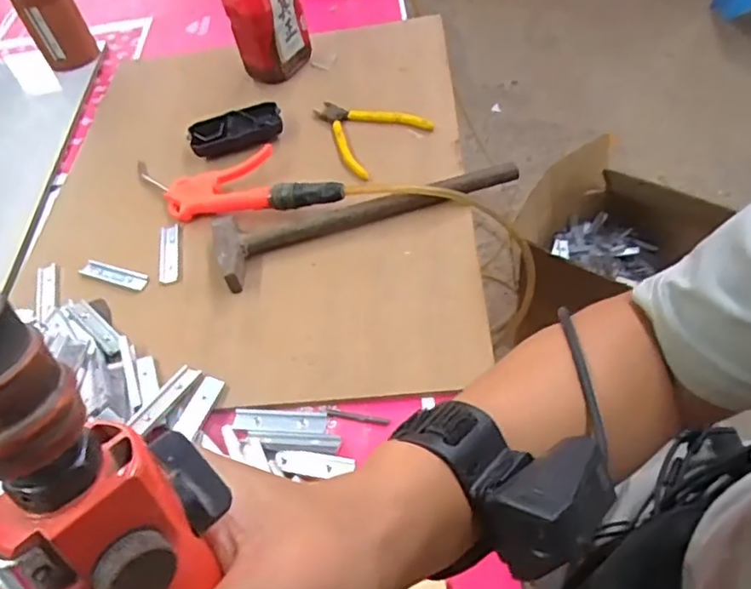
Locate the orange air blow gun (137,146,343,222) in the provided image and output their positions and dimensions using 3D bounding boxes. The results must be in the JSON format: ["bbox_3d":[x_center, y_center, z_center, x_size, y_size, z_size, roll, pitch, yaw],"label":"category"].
[{"bbox_3d":[-0.157,-0.126,0.651,0.262,0.046,0.093,1,51,10],"label":"orange air blow gun"}]

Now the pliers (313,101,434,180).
[{"bbox_3d":[-0.015,-0.197,0.697,0.107,0.020,0.128,-36,58,-21],"label":"pliers"}]

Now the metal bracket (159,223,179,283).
[{"bbox_3d":[-0.214,-0.043,0.621,0.020,0.005,0.079,-11,51,-3],"label":"metal bracket"}]

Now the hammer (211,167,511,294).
[{"bbox_3d":[-0.014,-0.090,0.615,0.308,0.039,0.082,-20,51,-8],"label":"hammer"}]

